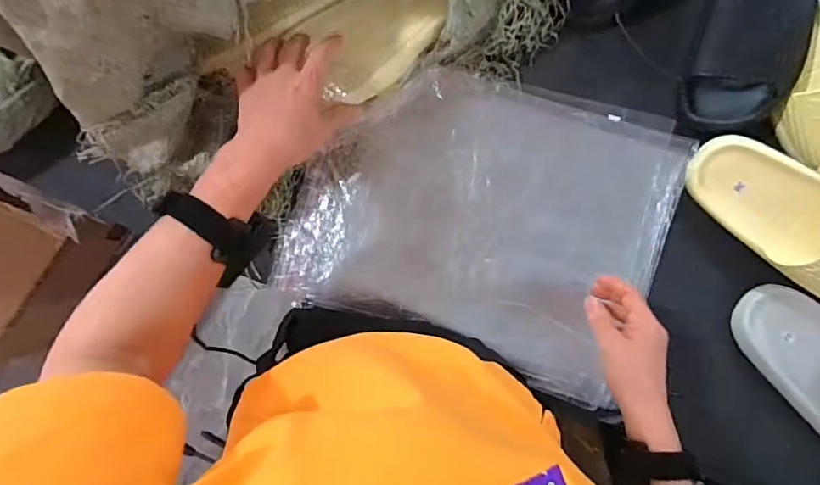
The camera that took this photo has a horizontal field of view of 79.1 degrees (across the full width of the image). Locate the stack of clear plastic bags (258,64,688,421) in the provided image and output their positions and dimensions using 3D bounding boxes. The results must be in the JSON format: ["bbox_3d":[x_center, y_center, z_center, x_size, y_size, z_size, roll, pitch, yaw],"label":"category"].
[{"bbox_3d":[0.082,-0.032,0.554,0.386,0.024,0.306,20,87,3],"label":"stack of clear plastic bags"}]

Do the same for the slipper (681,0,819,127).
[{"bbox_3d":[0.366,-0.258,0.523,0.093,0.062,0.264,12,87,2],"label":"slipper"}]

